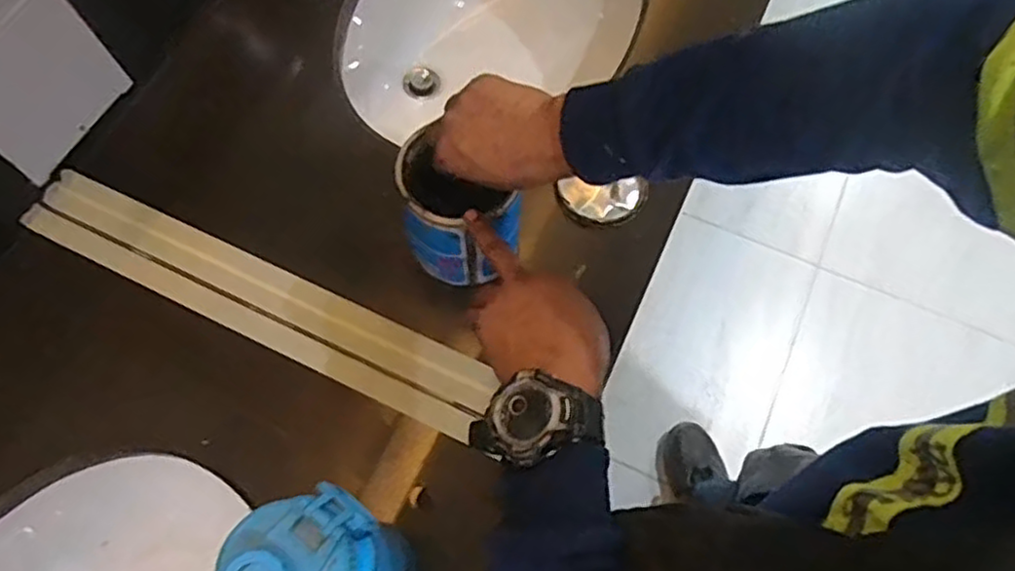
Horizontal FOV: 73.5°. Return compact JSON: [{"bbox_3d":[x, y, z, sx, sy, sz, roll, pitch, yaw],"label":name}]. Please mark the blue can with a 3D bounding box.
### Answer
[{"bbox_3d":[-0.043,-0.074,0.623,0.112,0.125,0.103,0,67,0],"label":"blue can"}]

